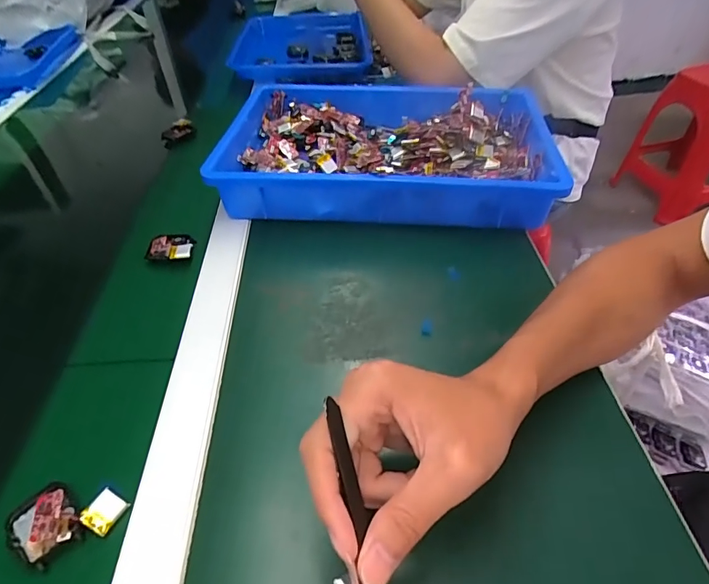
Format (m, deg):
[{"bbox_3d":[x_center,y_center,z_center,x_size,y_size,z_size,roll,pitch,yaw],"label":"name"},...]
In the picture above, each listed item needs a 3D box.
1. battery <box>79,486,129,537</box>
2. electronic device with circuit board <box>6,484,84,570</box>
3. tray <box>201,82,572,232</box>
[{"bbox_3d":[-0.158,0.138,0.279,0.020,0.004,0.022,39,45,1],"label":"battery"},{"bbox_3d":[-0.192,0.144,0.275,0.045,0.012,0.037,32,57,30],"label":"electronic device with circuit board"},{"bbox_3d":[0.030,-0.184,0.550,0.380,0.070,0.268,2,47,6],"label":"tray"}]

